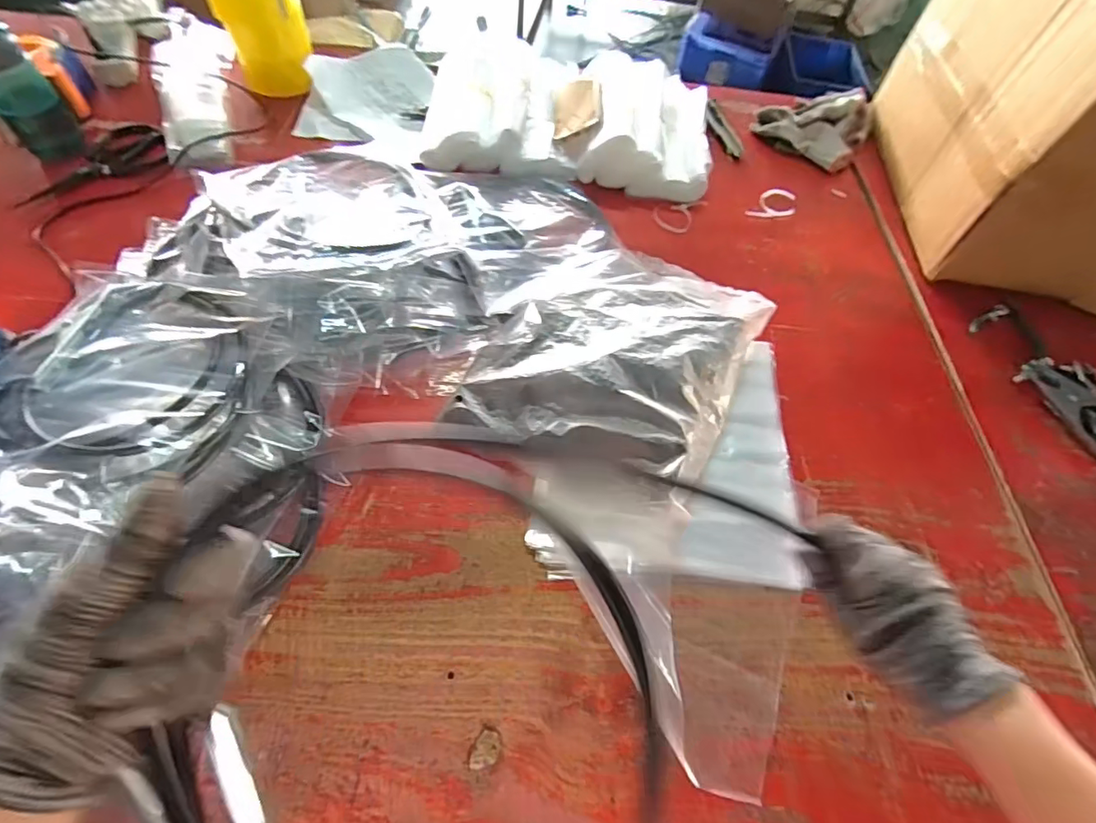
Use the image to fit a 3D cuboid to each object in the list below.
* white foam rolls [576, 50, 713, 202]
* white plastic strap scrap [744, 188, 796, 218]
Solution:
[{"bbox_3d":[0.156,-0.470,0.864,0.217,0.080,0.286,7,58,0],"label":"white foam rolls"},{"bbox_3d":[0.362,-0.327,0.839,0.058,0.004,0.098,35,62,17],"label":"white plastic strap scrap"}]

